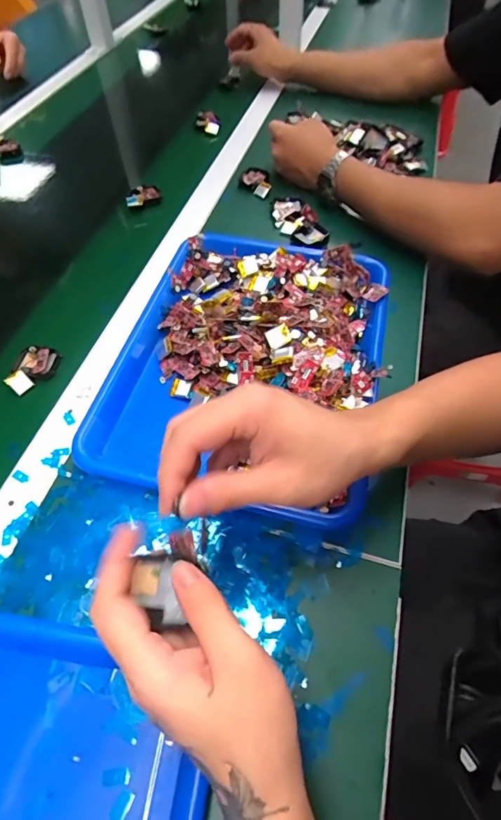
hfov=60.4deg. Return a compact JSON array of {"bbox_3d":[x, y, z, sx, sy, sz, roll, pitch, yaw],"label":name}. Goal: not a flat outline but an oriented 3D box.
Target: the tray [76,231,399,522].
[{"bbox_3d":[-0.001,-0.066,0.433,0.257,0.060,0.323,11,57,8],"label":"tray"}]

